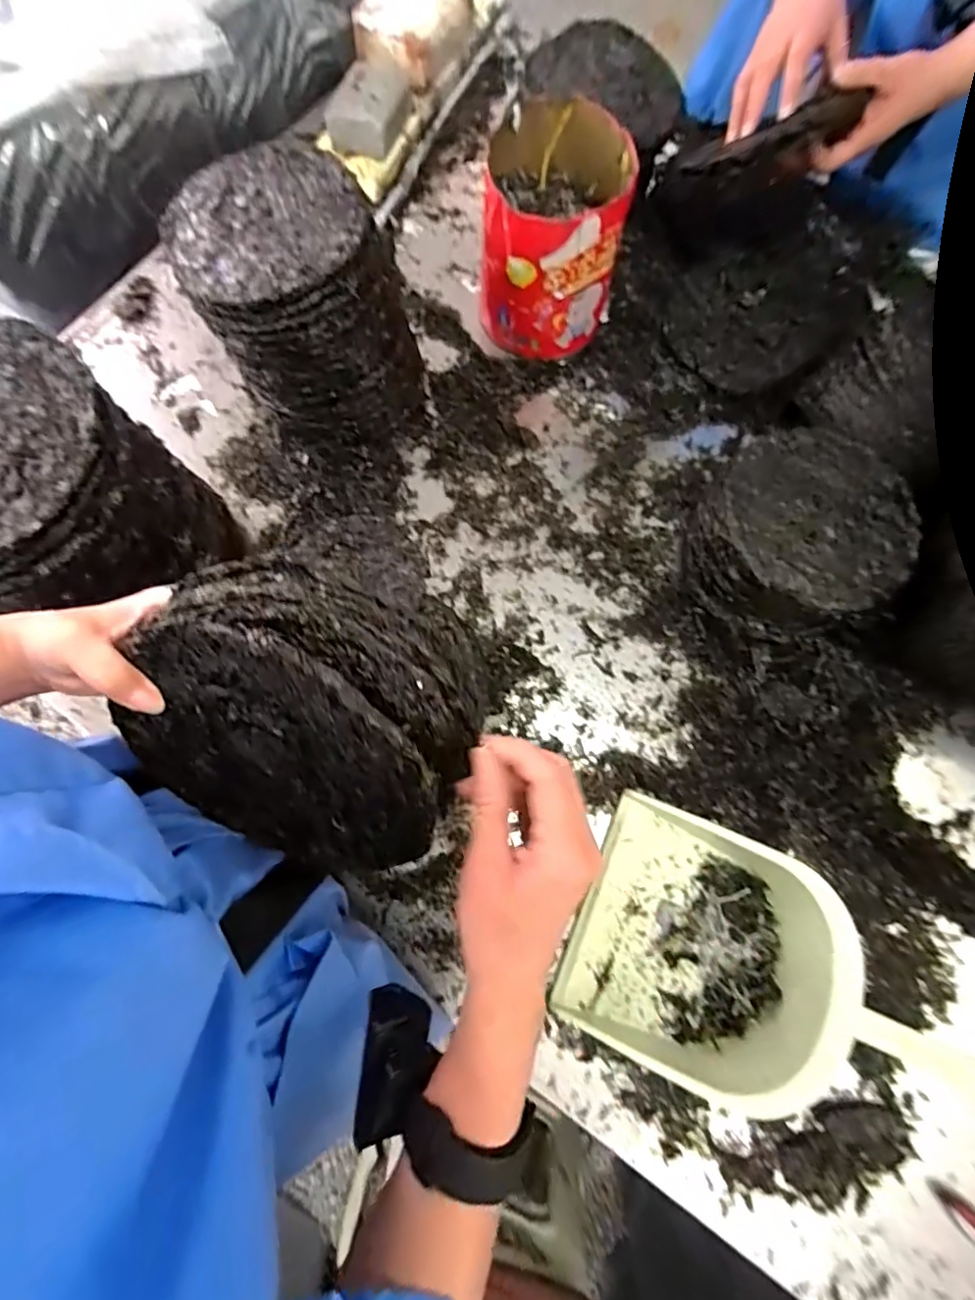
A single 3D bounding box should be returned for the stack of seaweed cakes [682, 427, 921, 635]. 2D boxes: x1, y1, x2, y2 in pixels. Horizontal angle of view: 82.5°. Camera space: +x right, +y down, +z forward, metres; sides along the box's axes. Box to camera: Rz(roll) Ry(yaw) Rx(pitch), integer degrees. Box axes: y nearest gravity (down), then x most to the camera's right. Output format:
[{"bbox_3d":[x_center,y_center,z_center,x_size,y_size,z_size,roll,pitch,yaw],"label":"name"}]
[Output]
[{"bbox_3d":[0.327,-0.123,0.607,0.199,0.107,0.209,35,76,7],"label":"stack of seaweed cakes"}]

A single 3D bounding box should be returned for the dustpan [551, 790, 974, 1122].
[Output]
[{"bbox_3d":[0.240,0.301,0.500,0.312,0.093,0.225,25,75,5],"label":"dustpan"}]

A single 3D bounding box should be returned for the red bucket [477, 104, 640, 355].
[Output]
[{"bbox_3d":[0.073,-0.479,0.656,0.154,0.177,0.175,1,75,-2],"label":"red bucket"}]

